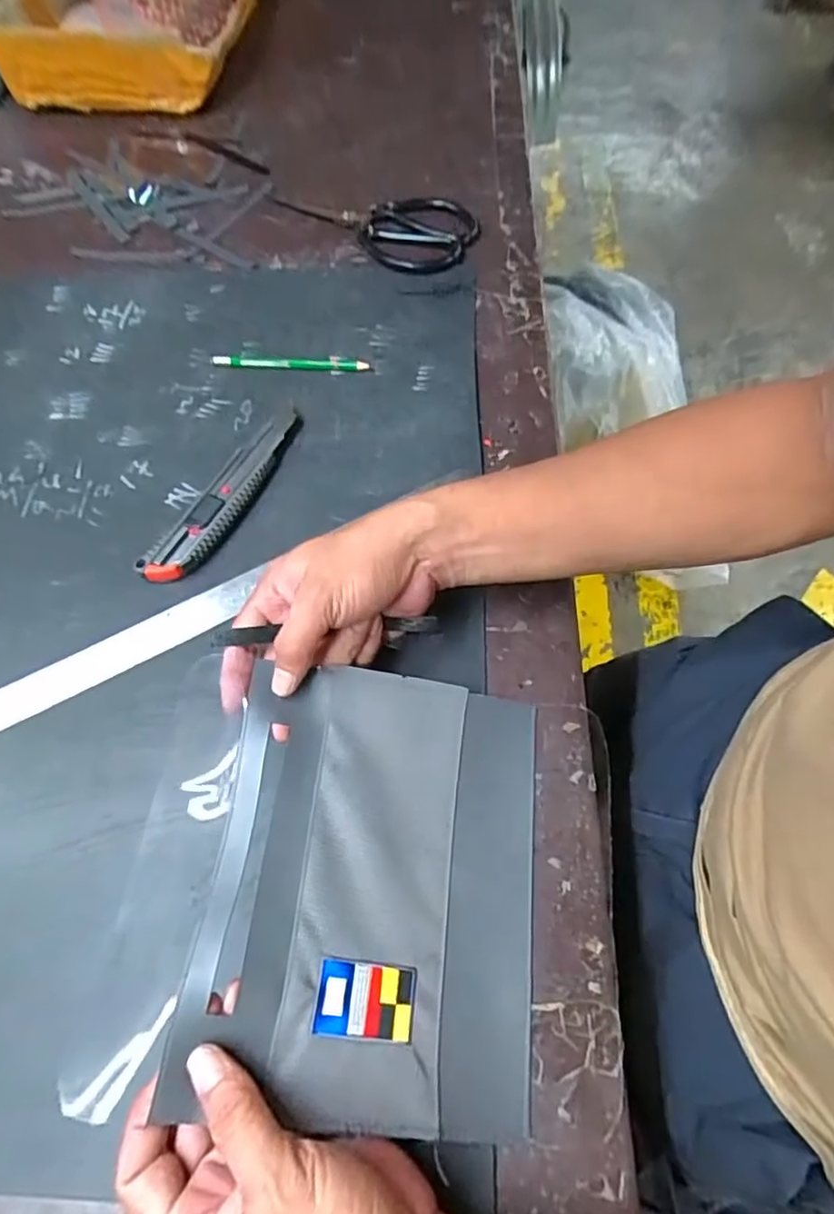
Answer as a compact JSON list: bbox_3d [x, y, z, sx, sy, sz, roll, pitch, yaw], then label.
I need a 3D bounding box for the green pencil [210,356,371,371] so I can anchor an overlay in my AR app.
[{"bbox_3d":[-0.109,-0.209,0.535,0.135,0.009,0.012,7,63,7],"label":"green pencil"}]

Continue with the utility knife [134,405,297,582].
[{"bbox_3d":[-0.145,-0.087,0.470,0.042,0.017,0.167,24,67,15],"label":"utility knife"}]

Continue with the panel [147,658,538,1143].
[{"bbox_3d":[-0.019,0.142,0.335,0.172,0.020,0.213,13,60,-11],"label":"panel"}]

